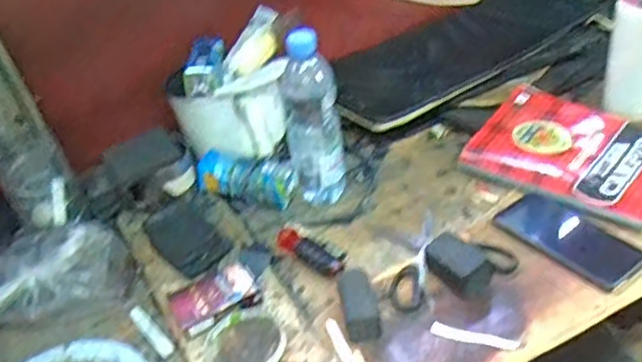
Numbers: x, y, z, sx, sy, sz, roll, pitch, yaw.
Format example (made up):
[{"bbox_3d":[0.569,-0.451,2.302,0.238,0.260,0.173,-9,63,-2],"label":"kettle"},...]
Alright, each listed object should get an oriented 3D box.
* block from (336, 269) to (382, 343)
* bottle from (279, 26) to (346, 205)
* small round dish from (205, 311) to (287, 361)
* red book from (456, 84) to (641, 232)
[{"bbox_3d":[0.040,0.132,0.682,0.034,0.017,0.075,-13,77,-6],"label":"block"},{"bbox_3d":[-0.010,-0.073,0.808,0.067,0.227,0.056,-6,38,3],"label":"bottle"},{"bbox_3d":[-0.080,0.173,0.677,0.080,0.004,0.080,-5,38,4],"label":"small round dish"},{"bbox_3d":[0.335,-0.042,0.844,0.260,0.018,0.175,24,58,37],"label":"red book"}]

